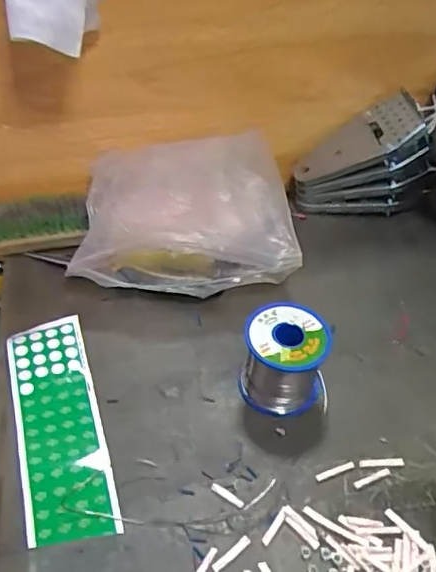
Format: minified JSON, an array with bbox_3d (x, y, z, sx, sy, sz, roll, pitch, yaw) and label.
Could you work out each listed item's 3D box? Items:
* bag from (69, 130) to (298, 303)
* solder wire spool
[{"bbox_3d":[-0.031,-0.063,0.543,0.199,0.095,0.139,0,44,-5],"label":"bag"},{"bbox_3d":[0.053,0.059,0.449,0.064,0.064,0.063,2,44,-2],"label":"solder wire spool"}]

